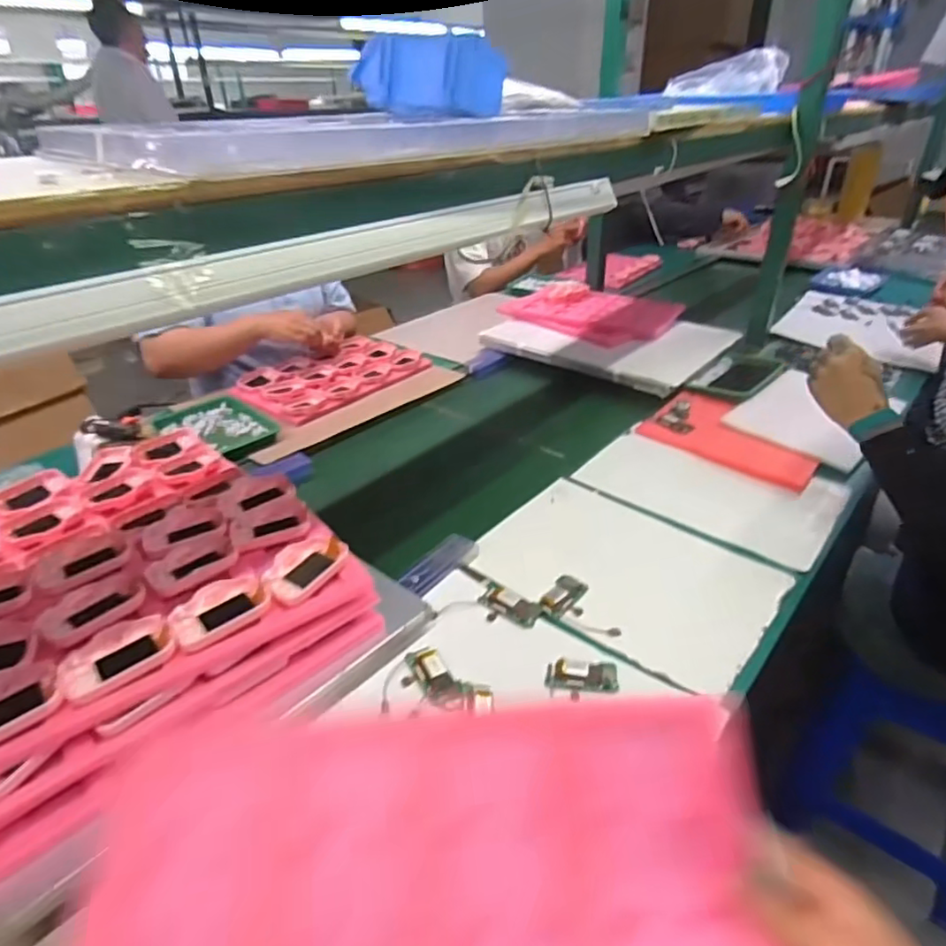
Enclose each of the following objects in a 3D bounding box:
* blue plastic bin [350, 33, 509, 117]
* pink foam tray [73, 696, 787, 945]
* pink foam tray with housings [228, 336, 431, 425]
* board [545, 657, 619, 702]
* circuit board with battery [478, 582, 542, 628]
[{"bbox_3d":[-0.055,-0.508,0.773,0.156,0.082,0.124,20,38,31],"label":"blue plastic bin"},{"bbox_3d":[-0.020,0.241,0.322,0.359,0.041,0.227,-6,42,-4],"label":"pink foam tray"},{"bbox_3d":[-0.290,-0.206,1.267,0.368,0.025,0.270,-27,39,-35],"label":"pink foam tray with housings"},{"bbox_3d":[0.113,0.213,0.626,0.074,0.009,0.047,2,32,6],"label":"board"},{"bbox_3d":[0.040,0.159,0.714,0.078,0.007,0.053,20,38,31],"label":"circuit board with battery"}]

